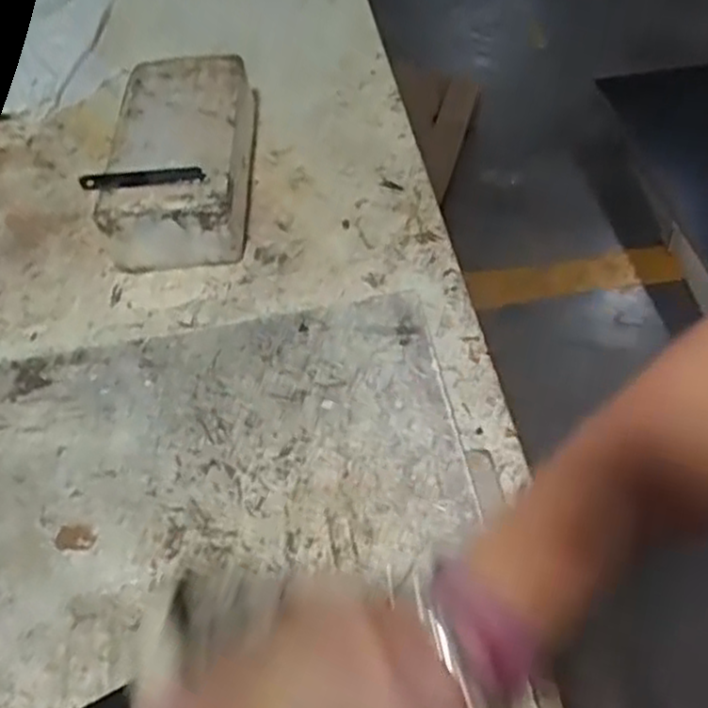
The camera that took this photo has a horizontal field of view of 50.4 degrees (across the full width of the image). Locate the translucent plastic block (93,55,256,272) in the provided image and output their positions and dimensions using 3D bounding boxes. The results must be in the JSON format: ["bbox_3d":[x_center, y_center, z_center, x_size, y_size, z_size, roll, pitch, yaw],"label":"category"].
[{"bbox_3d":[-0.142,-0.166,0.633,0.109,0.067,0.207,-4,53,1],"label":"translucent plastic block"}]

